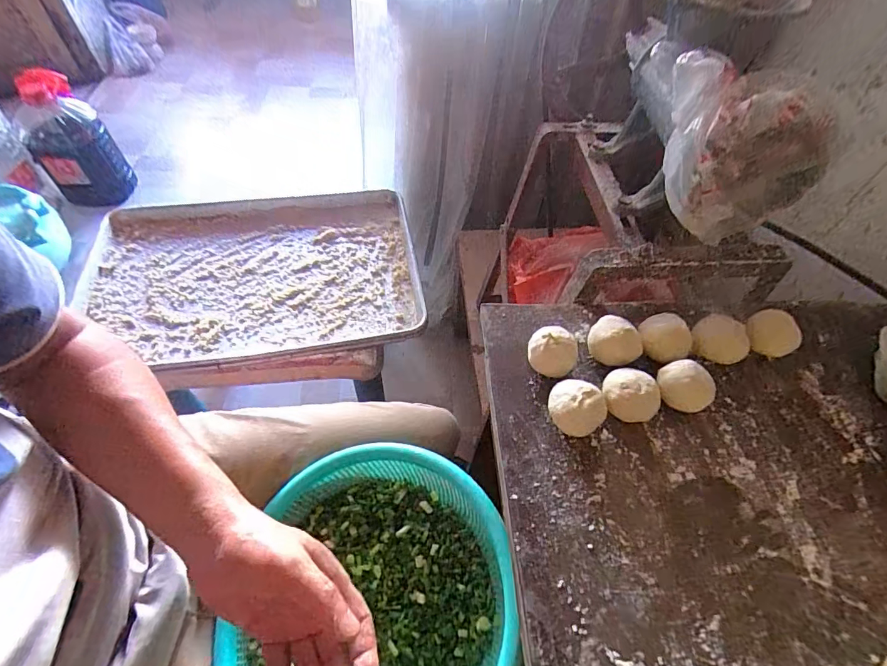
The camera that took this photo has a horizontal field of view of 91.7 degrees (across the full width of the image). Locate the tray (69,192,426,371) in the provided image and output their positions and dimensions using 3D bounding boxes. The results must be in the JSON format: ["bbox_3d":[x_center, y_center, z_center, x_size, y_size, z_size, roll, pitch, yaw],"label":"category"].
[{"bbox_3d":[-0.362,-0.121,0.831,0.603,0.056,0.424,-4,56,-7],"label":"tray"}]

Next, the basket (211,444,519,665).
[{"bbox_3d":[-0.078,0.271,0.440,0.299,0.110,0.288,1,59,14],"label":"basket"}]

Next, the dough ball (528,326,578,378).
[{"bbox_3d":[0.104,0.019,0.415,0.046,0.041,0.043,21,57,11],"label":"dough ball"}]

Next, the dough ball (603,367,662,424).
[{"bbox_3d":[0.168,0.057,0.387,0.049,0.043,0.040,39,61,21],"label":"dough ball"}]

